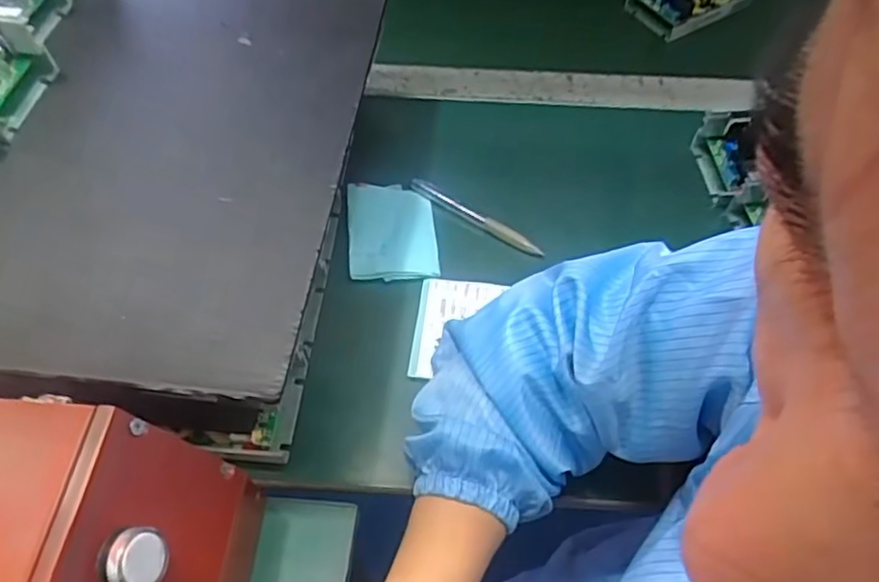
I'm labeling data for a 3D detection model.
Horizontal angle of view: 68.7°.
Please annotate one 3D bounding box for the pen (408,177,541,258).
[{"bbox_3d":[0.032,-0.066,0.576,0.136,0.009,0.015,29,61,17],"label":"pen"}]

